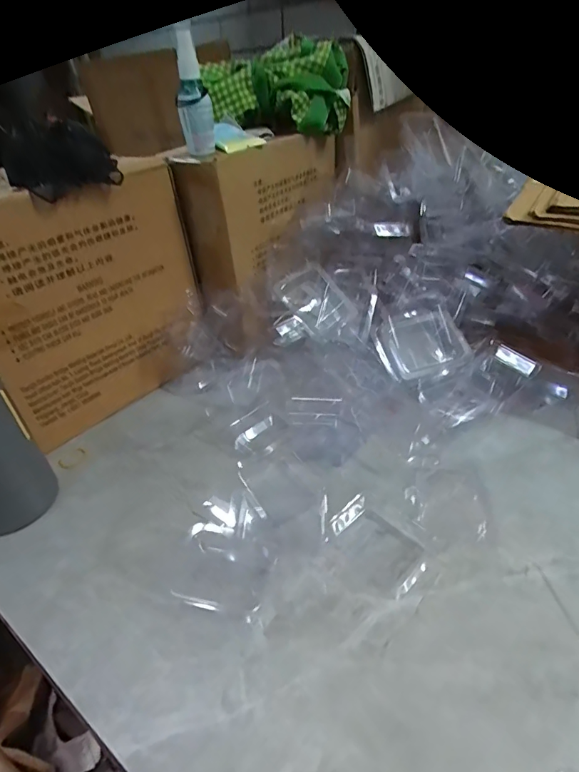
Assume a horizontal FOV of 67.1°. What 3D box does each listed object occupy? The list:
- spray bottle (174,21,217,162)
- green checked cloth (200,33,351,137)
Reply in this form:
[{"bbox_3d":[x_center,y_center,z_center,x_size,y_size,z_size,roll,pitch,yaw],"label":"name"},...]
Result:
[{"bbox_3d":[-0.109,-0.328,0.495,0.036,0.122,0.032,-9,37,-4],"label":"spray bottle"},{"bbox_3d":[-0.017,-0.408,0.608,0.193,0.108,0.075,-4,37,2],"label":"green checked cloth"}]

